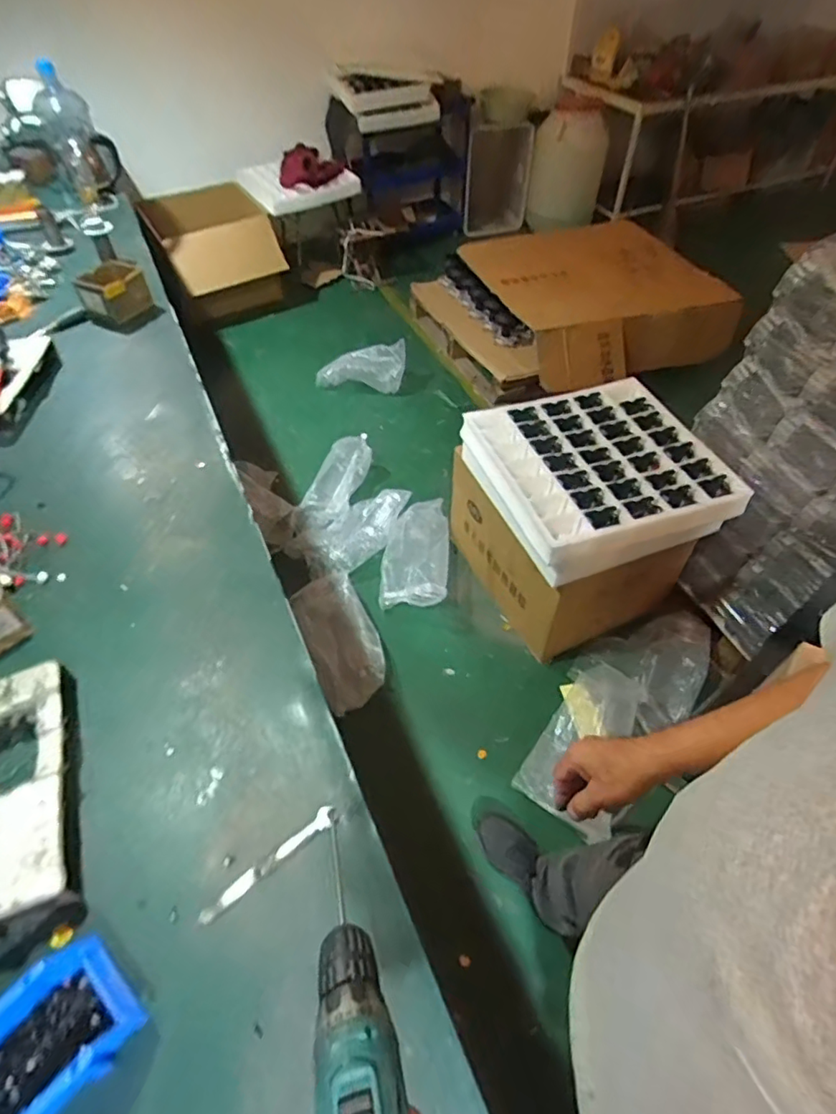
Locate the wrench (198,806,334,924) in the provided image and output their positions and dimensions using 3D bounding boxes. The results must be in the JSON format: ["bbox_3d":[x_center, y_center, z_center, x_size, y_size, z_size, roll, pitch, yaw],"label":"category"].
[{"bbox_3d":[-0.187,0.388,0.708,0.189,0.007,0.025,-34,57,-24],"label":"wrench"}]

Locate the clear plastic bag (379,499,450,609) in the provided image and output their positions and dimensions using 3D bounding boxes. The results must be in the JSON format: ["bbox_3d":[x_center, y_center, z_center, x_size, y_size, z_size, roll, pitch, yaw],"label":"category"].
[{"bbox_3d":[-0.005,-0.016,1.833,0.211,0.071,0.382,3,50,4],"label":"clear plastic bag"}]

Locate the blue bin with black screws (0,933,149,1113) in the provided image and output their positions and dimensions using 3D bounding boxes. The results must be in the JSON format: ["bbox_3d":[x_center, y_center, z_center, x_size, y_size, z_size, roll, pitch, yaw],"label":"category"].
[{"bbox_3d":[-0.388,0.507,0.563,0.122,0.075,0.185,35,59,27],"label":"blue bin with black screws"}]

